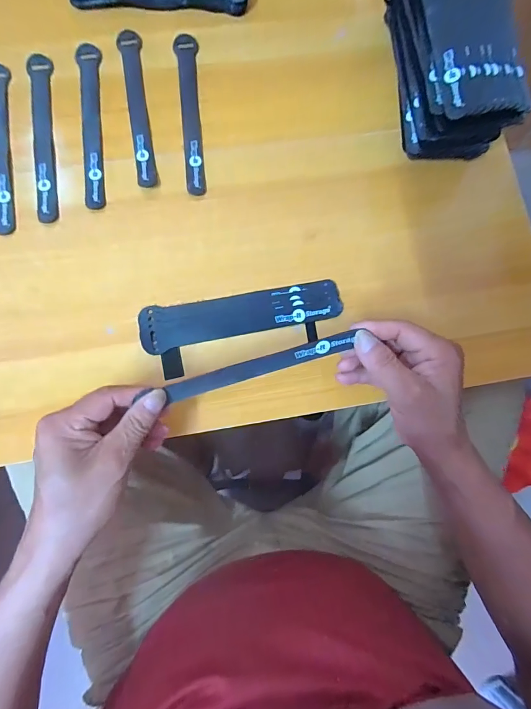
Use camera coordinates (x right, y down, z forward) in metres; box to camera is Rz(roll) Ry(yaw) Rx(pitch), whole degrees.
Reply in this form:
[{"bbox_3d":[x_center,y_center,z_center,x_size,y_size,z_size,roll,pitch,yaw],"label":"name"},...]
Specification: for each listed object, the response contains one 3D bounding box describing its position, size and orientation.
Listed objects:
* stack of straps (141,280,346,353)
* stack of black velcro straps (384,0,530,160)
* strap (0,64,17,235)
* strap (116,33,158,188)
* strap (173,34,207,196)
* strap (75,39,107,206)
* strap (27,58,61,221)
[{"bbox_3d":[-0.023,-0.040,0.370,0.200,0.010,0.045,-9,82,-4],"label":"stack of straps"},{"bbox_3d":[0.185,-0.305,0.360,0.083,0.093,0.201,-9,82,-4],"label":"stack of black velcro straps"},{"bbox_3d":[-0.282,-0.220,0.387,0.023,0.006,0.194,-8,81,-9],"label":"strap"},{"bbox_3d":[-0.140,-0.273,0.403,0.024,0.006,0.195,-10,82,-4],"label":"strap"},{"bbox_3d":[-0.082,-0.267,0.404,0.025,0.004,0.196,-6,81,-6],"label":"strap"},{"bbox_3d":[-0.188,-0.250,0.397,0.024,0.006,0.195,-6,80,-8],"label":"strap"},{"bbox_3d":[-0.239,-0.234,0.391,0.024,0.007,0.197,-8,82,-4],"label":"strap"}]

